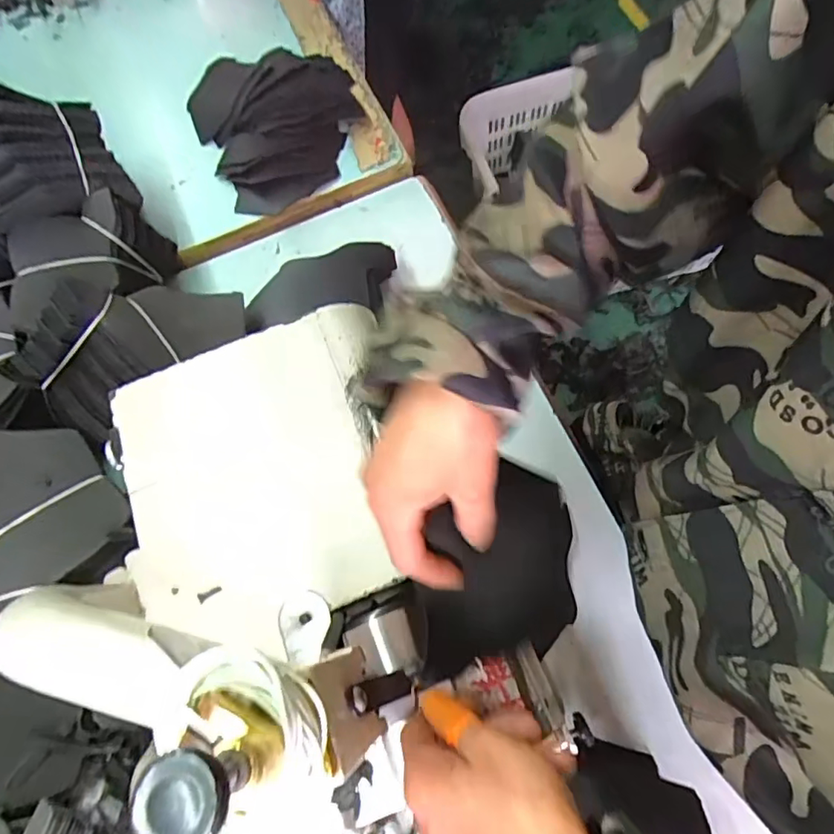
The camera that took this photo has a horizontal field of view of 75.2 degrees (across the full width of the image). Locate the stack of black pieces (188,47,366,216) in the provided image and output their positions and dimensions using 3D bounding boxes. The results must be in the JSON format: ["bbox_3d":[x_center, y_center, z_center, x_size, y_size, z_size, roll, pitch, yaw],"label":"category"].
[{"bbox_3d":[-0.177,-0.387,0.689,0.196,0.069,0.232,-25,69,-9],"label":"stack of black pieces"}]

